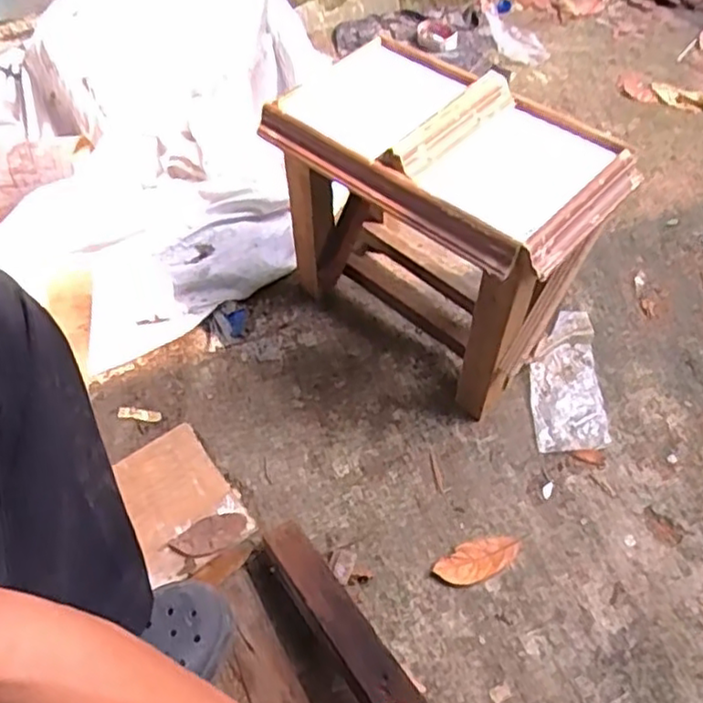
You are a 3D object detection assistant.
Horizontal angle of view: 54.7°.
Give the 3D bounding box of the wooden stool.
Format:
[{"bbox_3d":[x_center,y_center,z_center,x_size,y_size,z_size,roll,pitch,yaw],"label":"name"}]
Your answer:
[{"bbox_3d":[0.125,-0.157,0.847,0.356,0.336,0.267,34,60,24],"label":"wooden stool"}]

